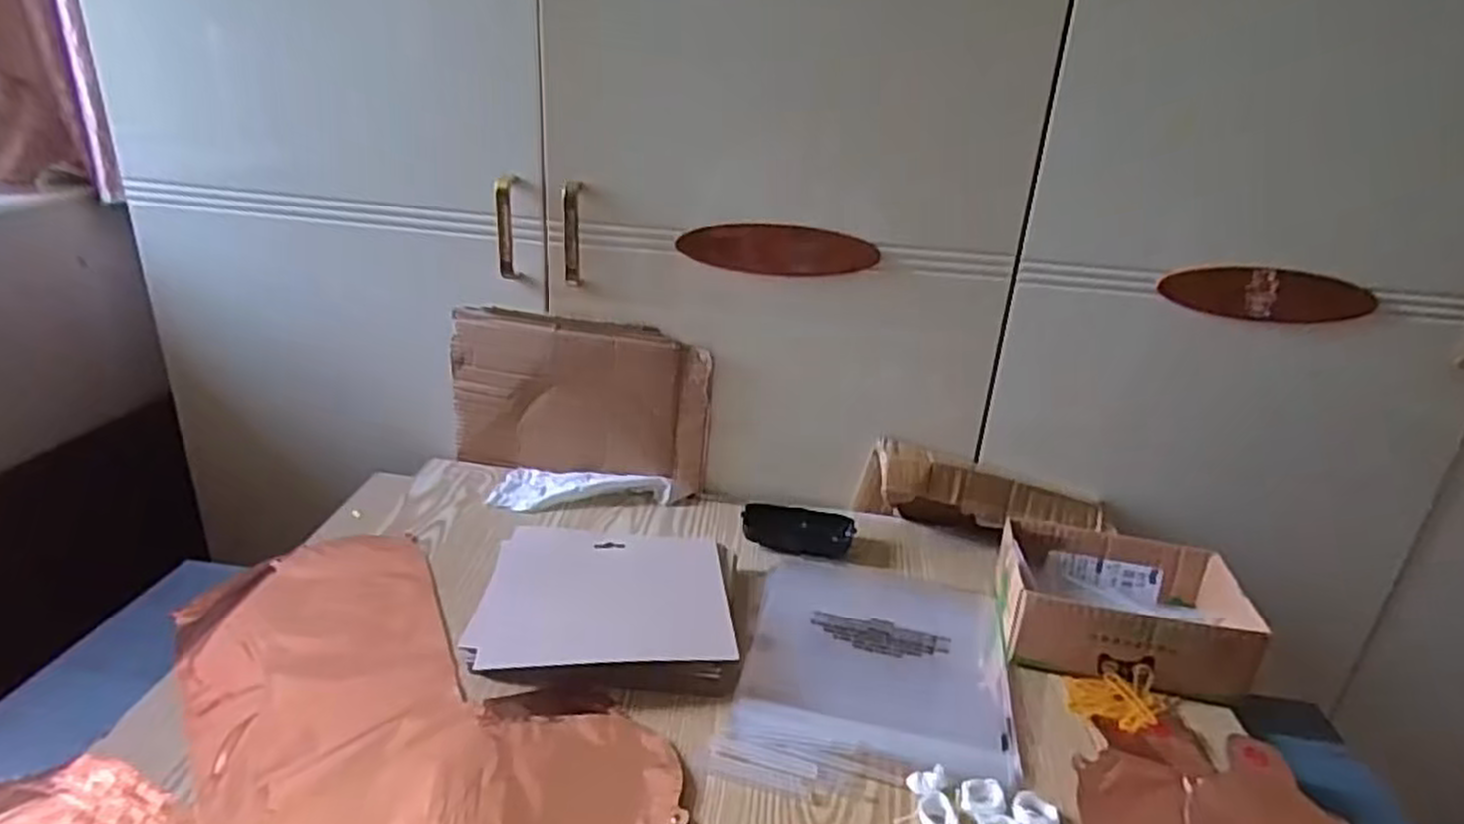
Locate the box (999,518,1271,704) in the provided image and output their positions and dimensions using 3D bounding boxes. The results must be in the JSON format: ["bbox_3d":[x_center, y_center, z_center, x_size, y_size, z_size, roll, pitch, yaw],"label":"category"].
[{"bbox_3d":[0.324,0.160,0.668,0.183,0.060,0.138,10,24,11],"label":"box"}]

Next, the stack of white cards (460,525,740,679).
[{"bbox_3d":[-0.102,0.156,0.662,0.204,0.039,0.174,4,20,-5],"label":"stack of white cards"}]

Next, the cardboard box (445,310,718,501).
[{"bbox_3d":[-0.161,-0.007,0.839,0.272,0.179,0.025,6,24,6],"label":"cardboard box"}]

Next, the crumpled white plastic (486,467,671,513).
[{"bbox_3d":[-0.157,0.080,0.828,0.179,0.026,0.076,6,23,5],"label":"crumpled white plastic"}]

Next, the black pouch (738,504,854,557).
[{"bbox_3d":[0.065,0.117,0.788,0.107,0.025,0.062,2,23,-3],"label":"black pouch"}]

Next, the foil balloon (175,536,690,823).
[{"bbox_3d":[-0.248,0.203,0.567,0.225,0.015,0.419,-18,32,-41],"label":"foil balloon"}]

